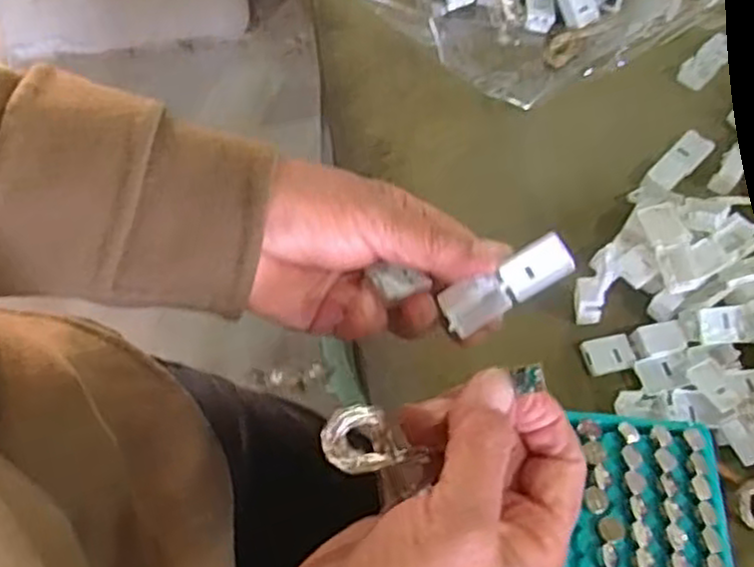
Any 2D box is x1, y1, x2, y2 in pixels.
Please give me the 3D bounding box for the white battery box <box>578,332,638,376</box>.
[{"bbox_3d":[0.125,0.039,0.401,0.027,0.004,0.020,-11,63,-8],"label":"white battery box"}]

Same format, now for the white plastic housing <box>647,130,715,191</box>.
[{"bbox_3d":[0.189,-0.076,0.460,0.019,0.006,0.054,41,67,18],"label":"white plastic housing"}]

